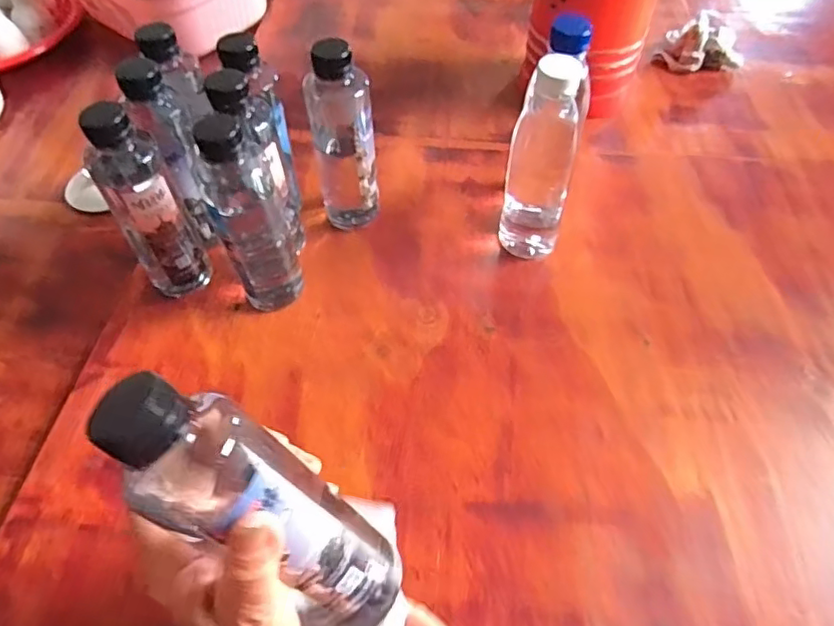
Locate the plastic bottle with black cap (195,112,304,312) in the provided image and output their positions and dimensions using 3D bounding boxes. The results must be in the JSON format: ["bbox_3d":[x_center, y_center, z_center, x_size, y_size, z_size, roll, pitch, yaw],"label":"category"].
[{"bbox_3d":[-0.133,-0.079,0.475,0.050,0.178,0.057,-11,54,-6],"label":"plastic bottle with black cap"}]

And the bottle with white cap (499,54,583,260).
[{"bbox_3d":[0.103,-0.118,0.498,0.050,0.184,0.044,9,55,9],"label":"bottle with white cap"}]

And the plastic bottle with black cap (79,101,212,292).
[{"bbox_3d":[-0.219,-0.080,0.486,0.053,0.190,0.050,-33,59,-20],"label":"plastic bottle with black cap"}]

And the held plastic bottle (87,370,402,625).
[{"bbox_3d":[-0.065,0.088,0.260,0.046,0.171,0.051,-8,45,40],"label":"held plastic bottle"}]

